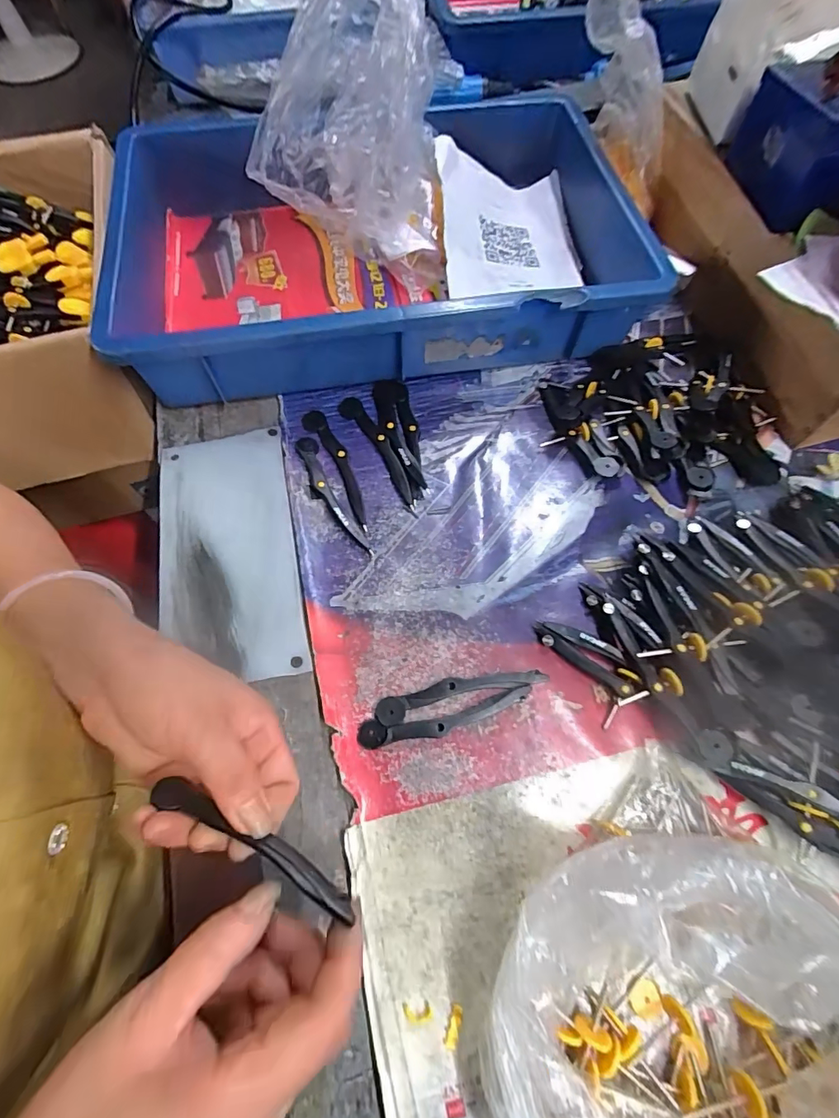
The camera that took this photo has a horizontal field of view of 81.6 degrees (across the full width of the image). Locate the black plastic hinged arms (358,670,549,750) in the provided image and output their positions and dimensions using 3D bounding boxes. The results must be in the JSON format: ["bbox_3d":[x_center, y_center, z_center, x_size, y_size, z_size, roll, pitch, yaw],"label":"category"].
[{"bbox_3d":[0.022,0.093,0.312,0.122,0.007,0.030,-16,67,-7],"label":"black plastic hinged arms"}]

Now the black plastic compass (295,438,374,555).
[{"bbox_3d":[-0.070,-0.049,0.372,0.021,0.008,0.115,-25,69,-11],"label":"black plastic compass"}]

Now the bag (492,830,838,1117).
[{"bbox_3d":[0.122,0.225,0.218,0.174,0.073,0.164,-23,68,-10],"label":"bag"}]

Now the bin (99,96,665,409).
[{"bbox_3d":[-0.041,-0.290,0.446,0.481,0.079,0.293,-9,66,-4],"label":"bin"}]

